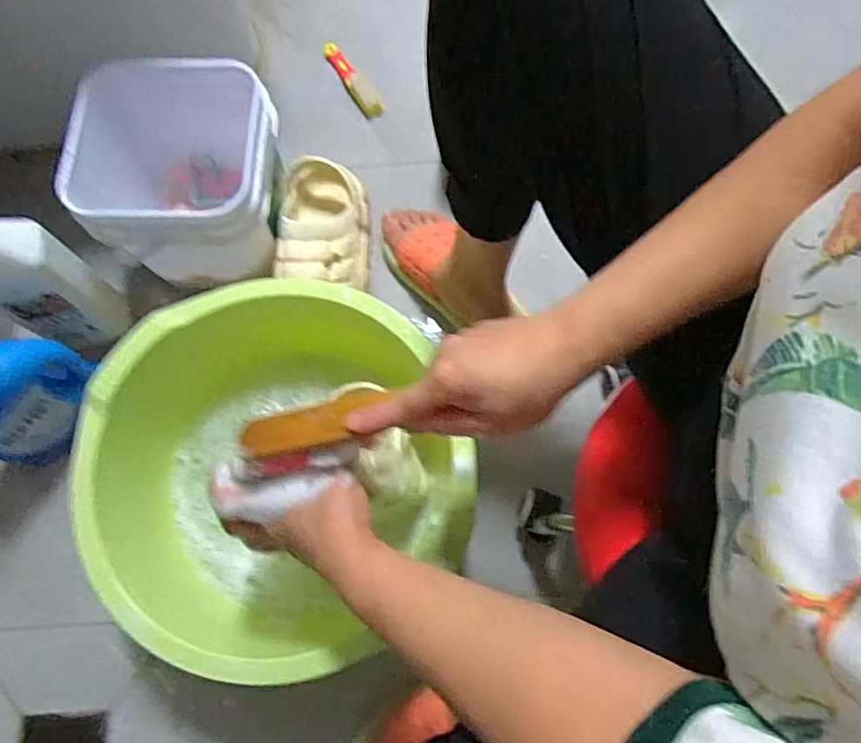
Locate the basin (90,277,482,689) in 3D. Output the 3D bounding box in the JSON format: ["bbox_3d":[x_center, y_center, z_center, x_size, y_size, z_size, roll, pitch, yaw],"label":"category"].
[{"bbox_3d":[-0.150,0.105,0.593,0.343,0.154,0.376,-19,74,-4],"label":"basin"}]

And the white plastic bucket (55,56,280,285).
[{"bbox_3d":[-0.289,-0.232,0.684,0.213,0.189,0.213,0,74,1],"label":"white plastic bucket"}]

